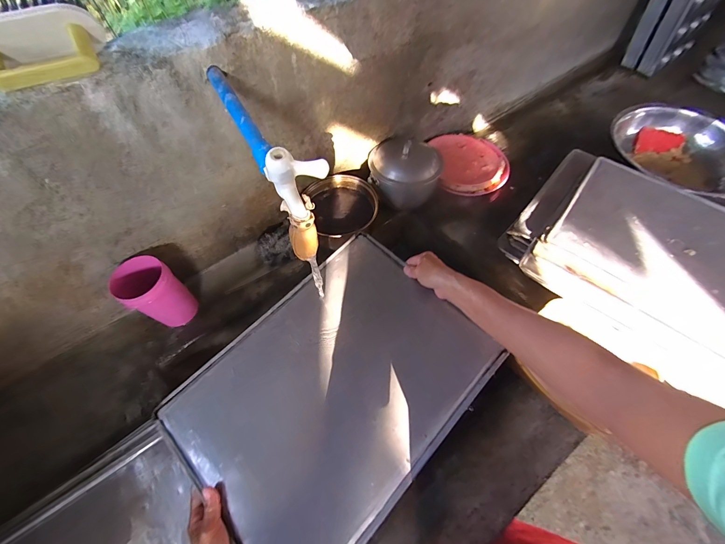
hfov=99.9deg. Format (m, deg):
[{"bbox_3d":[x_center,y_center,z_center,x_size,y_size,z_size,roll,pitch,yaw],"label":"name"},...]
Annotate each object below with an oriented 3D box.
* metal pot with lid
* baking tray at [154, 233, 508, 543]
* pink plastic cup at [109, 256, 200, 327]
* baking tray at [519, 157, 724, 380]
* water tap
[{"bbox_3d":[0.101,-0.249,0.726,0.168,0.114,0.171,0,61,0],"label":"metal pot with lid"},{"bbox_3d":[-0.043,0.163,0.462,0.327,0.026,0.427,40,69,22],"label":"baking tray"},{"bbox_3d":[-0.380,0.040,0.571,0.073,0.143,0.083,-4,61,-2],"label":"pink plastic cup"},{"bbox_3d":[0.608,-0.021,0.585,0.447,0.034,0.388,35,67,20],"label":"baking tray"},{"bbox_3d":[-0.076,-0.069,0.354,0.077,0.132,0.050,18,63,10],"label":"water tap"}]

